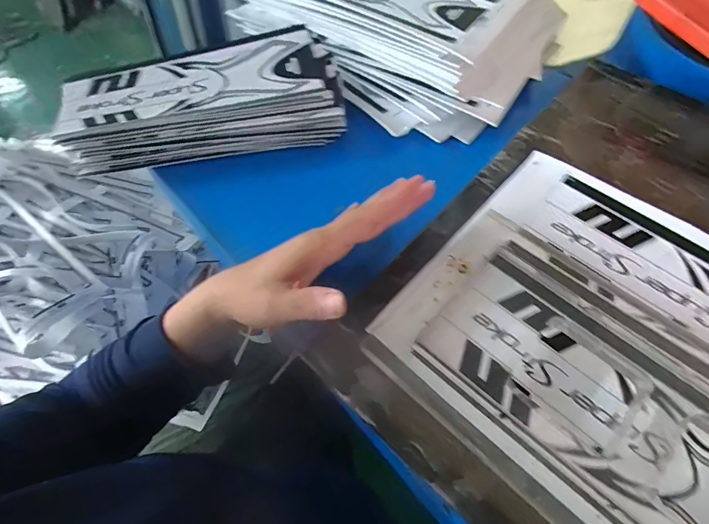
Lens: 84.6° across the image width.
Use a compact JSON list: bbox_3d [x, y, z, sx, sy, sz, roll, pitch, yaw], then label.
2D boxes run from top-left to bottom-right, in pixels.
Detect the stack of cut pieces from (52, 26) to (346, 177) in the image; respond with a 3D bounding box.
[{"bbox_3d":[-0.149,-0.165,0.409,0.272,0.057,0.131,-12,59,-7],"label":"stack of cut pieces"}]

